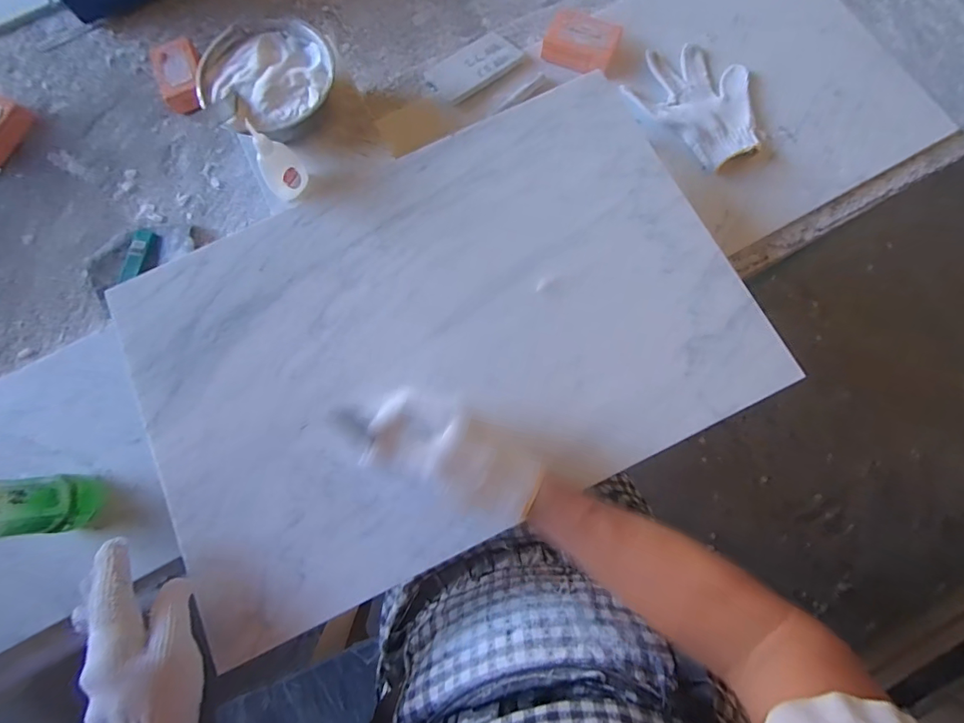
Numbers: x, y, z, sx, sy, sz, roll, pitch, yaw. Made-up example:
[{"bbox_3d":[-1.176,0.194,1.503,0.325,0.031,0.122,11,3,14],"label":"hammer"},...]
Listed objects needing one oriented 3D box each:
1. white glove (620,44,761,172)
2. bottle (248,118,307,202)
[{"bbox_3d":[0.291,-0.343,0.562,0.144,0.019,0.182,-42,80,-8],"label":"white glove"},{"bbox_3d":[-0.210,-0.207,0.439,0.040,0.092,0.026,-32,79,-7],"label":"bottle"}]

